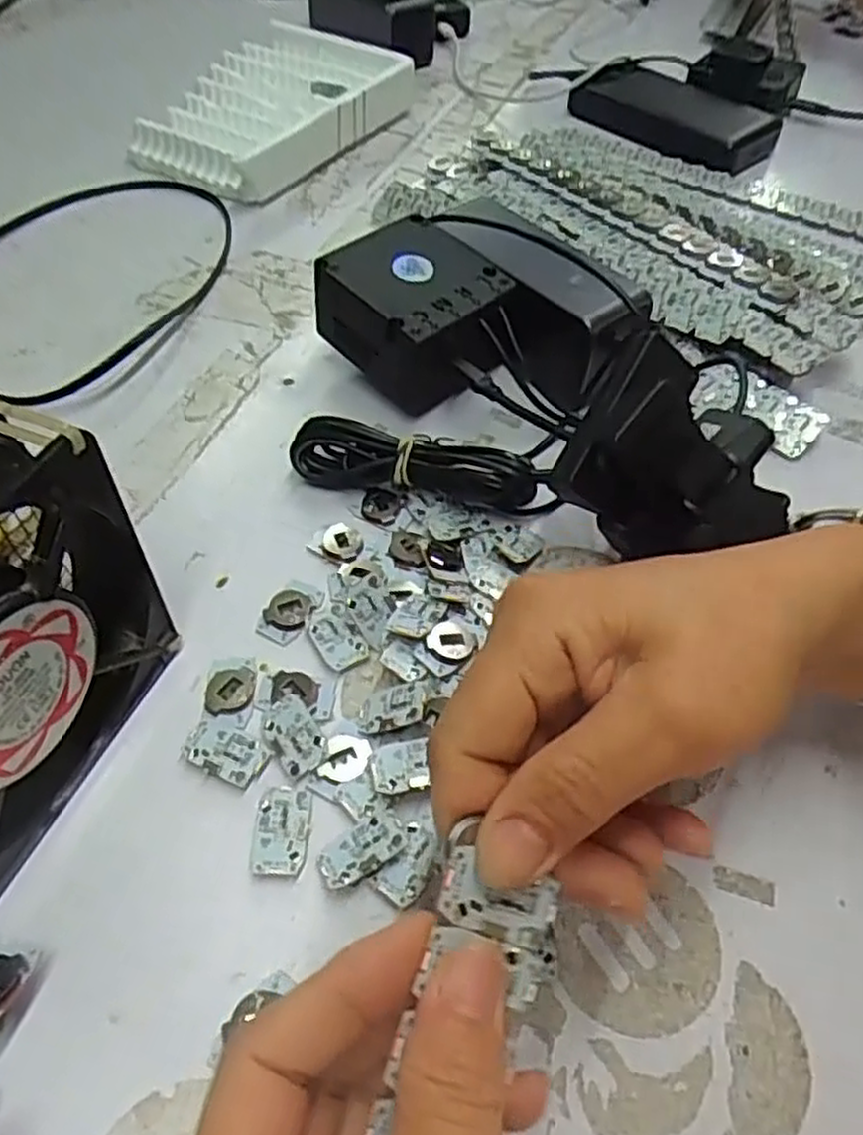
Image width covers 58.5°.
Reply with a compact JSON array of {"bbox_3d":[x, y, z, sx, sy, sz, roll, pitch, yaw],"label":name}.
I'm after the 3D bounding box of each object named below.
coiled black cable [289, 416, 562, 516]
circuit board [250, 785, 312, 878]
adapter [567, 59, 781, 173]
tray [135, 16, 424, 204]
[{"bbox_3d":[-0.005,-0.046,0.351,0.119,0.038,0.023,12,52,7],"label":"coiled black cable"},{"bbox_3d":[-0.052,0.090,0.264,0.018,0.004,0.030,3,52,0],"label":"circuit board"},{"bbox_3d":[0.193,-0.355,0.608,0.083,0.032,0.158,-34,60,-25],"label":"adapter"},{"bbox_3d":[-0.123,-0.360,0.600,0.150,0.036,0.228,22,54,15],"label":"tray"}]

